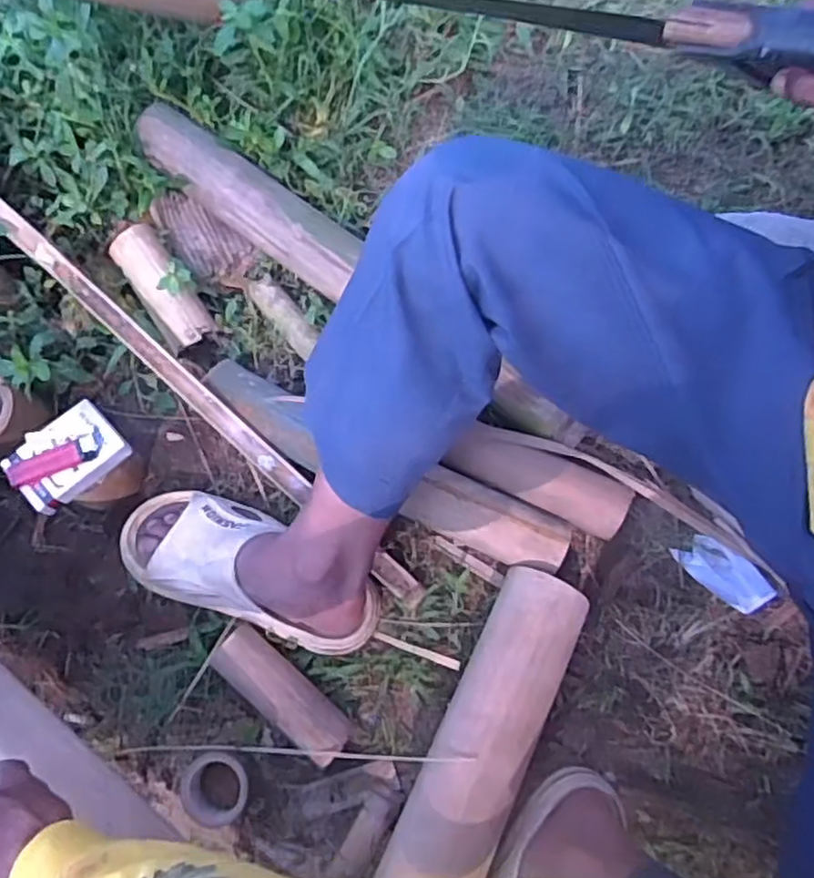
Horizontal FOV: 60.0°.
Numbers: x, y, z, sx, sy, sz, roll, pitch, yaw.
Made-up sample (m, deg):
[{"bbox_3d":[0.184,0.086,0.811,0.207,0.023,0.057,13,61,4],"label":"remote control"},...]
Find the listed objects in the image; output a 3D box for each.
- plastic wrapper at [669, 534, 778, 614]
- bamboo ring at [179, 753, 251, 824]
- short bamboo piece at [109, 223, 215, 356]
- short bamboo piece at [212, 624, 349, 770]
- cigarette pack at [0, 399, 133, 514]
[{"bbox_3d":[0.339,0.142,0.756,0.099,0.018,0.048,39,80,9],"label":"plastic wrapper"},{"bbox_3d":[-0.185,0.336,0.679,0.064,0.034,0.070,0,76,1],"label":"bamboo ring"},{"bbox_3d":[-0.271,-0.169,0.777,0.057,0.040,0.147,-32,78,-7],"label":"short bamboo piece"},{"bbox_3d":[-0.123,0.252,0.698,0.154,0.048,0.052,38,80,9],"label":"short bamboo piece"},{"bbox_3d":[-0.324,0.016,0.672,0.099,0.030,0.067,-39,79,-8],"label":"cigarette pack"}]

